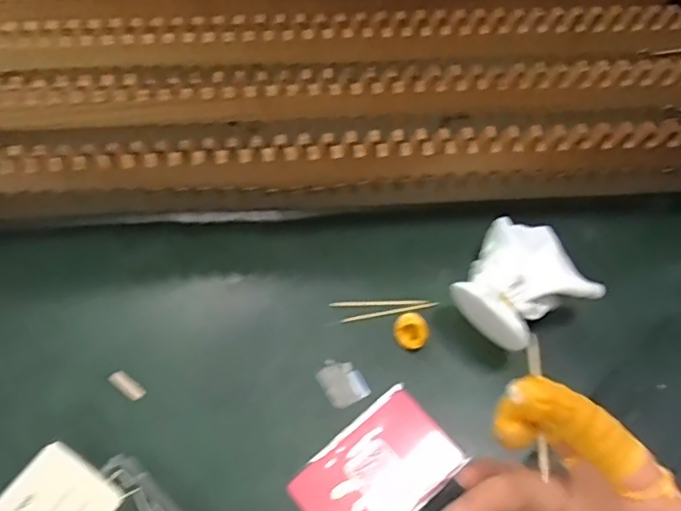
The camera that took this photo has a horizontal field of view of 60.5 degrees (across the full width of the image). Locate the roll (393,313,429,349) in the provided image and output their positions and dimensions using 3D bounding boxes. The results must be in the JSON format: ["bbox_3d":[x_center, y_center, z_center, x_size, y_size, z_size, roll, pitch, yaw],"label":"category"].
[{"bbox_3d":[0.044,0.046,0.361,0.021,0.014,0.018,21,60,10],"label":"roll"}]

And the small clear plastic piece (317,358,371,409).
[{"bbox_3d":[0.001,0.076,0.351,0.024,0.004,0.029,-27,64,-17],"label":"small clear plastic piece"}]

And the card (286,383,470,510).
[{"bbox_3d":[0.021,0.119,0.324,0.088,0.004,0.058,-36,67,-21],"label":"card"}]

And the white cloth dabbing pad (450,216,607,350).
[{"bbox_3d":[0.105,0.017,0.361,0.078,0.048,0.072,-28,64,-18],"label":"white cloth dabbing pad"}]

